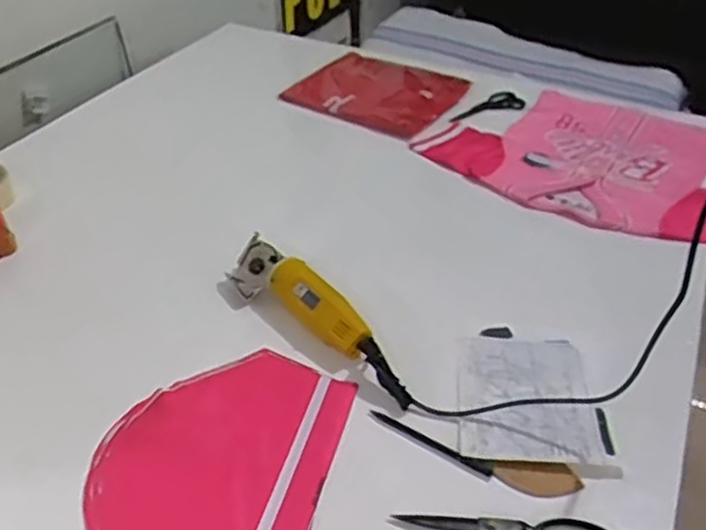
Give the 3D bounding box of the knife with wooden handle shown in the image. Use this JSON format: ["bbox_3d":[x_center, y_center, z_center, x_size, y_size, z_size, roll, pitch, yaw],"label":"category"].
[{"bbox_3d":[0.133,0.213,0.817,0.239,0.011,0.051,16,40,18],"label":"knife with wooden handle"}]

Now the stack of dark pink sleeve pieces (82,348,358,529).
[{"bbox_3d":[-0.155,0.224,0.793,0.248,0.020,0.356,8,38,8],"label":"stack of dark pink sleeve pieces"}]

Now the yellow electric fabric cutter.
[{"bbox_3d":[-0.043,0.068,0.953,0.338,0.062,0.075,32,47,33],"label":"yellow electric fabric cutter"}]

